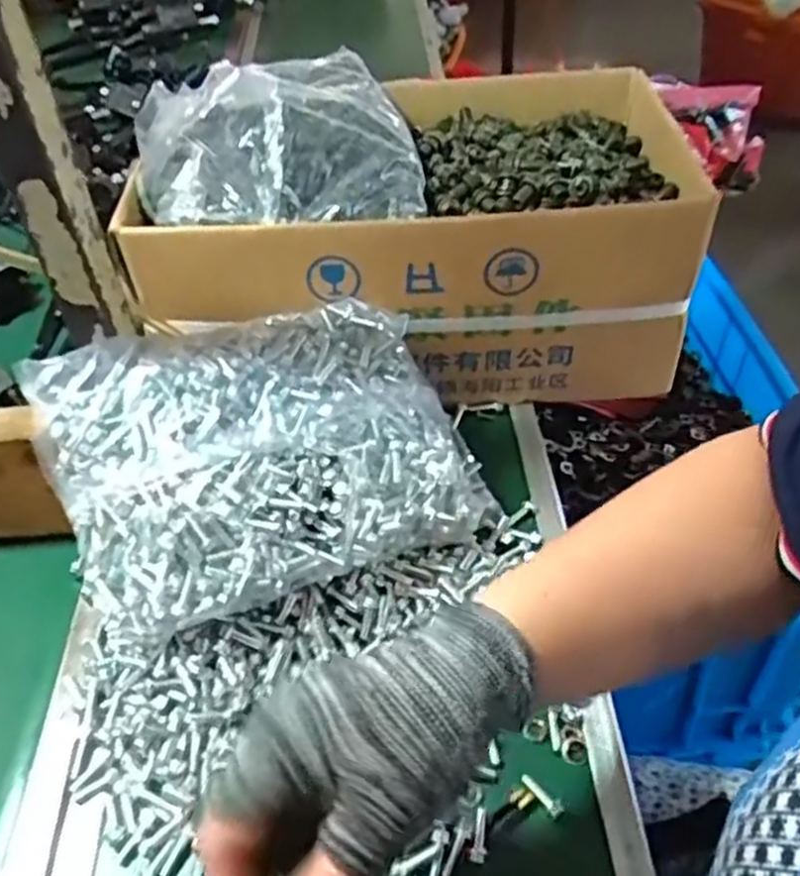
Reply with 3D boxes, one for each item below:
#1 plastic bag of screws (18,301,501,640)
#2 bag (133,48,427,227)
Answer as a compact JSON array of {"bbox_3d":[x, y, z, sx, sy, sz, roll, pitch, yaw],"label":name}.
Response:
[{"bbox_3d":[-0.077,0.009,0.477,0.246,0.073,0.177,-19,72,-18],"label":"plastic bag of screws"},{"bbox_3d":[-0.084,-0.231,0.551,0.194,0.066,0.212,-3,46,2],"label":"bag"}]

